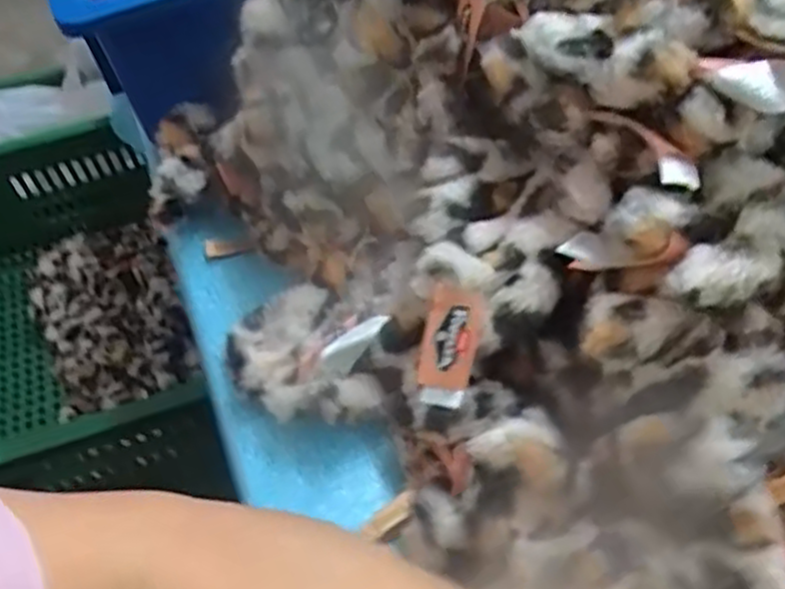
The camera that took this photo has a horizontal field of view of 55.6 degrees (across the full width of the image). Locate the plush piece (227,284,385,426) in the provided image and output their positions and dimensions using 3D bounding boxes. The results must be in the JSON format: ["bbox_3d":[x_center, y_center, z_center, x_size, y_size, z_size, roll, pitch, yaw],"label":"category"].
[{"bbox_3d":[-0.047,0.034,0.365,0.058,0.038,0.087,-25,55,-13],"label":"plush piece"}]

